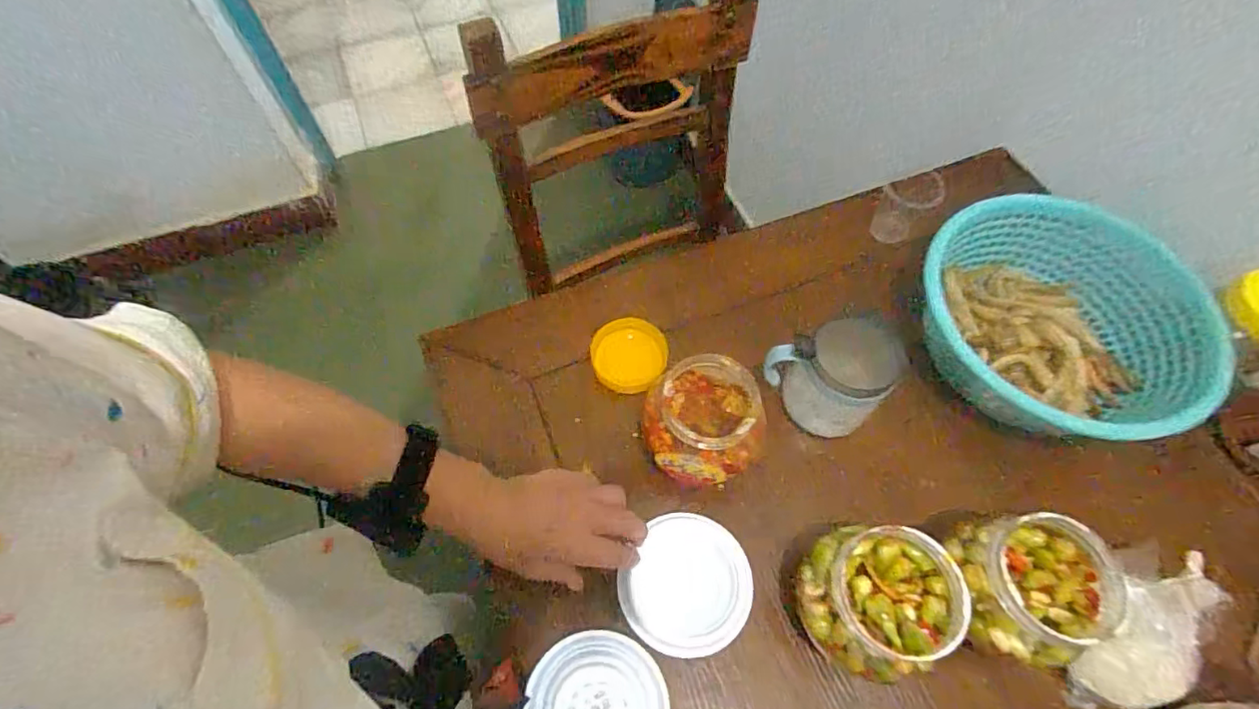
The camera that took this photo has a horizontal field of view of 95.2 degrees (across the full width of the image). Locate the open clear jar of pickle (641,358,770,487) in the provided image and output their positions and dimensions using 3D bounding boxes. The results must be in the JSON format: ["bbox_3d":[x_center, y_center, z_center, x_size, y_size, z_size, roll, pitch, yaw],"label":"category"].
[{"bbox_3d":[0.063,0.060,0.488,0.093,0.108,0.088,0,60,-1],"label":"open clear jar of pickle"}]

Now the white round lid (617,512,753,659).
[{"bbox_3d":[0.042,0.187,0.473,0.093,0.019,0.104,37,66,18],"label":"white round lid"}]

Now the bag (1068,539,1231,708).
[{"bbox_3d":[0.400,0.220,0.452,0.096,0.090,0.093,-11,61,-7],"label":"bag"}]

